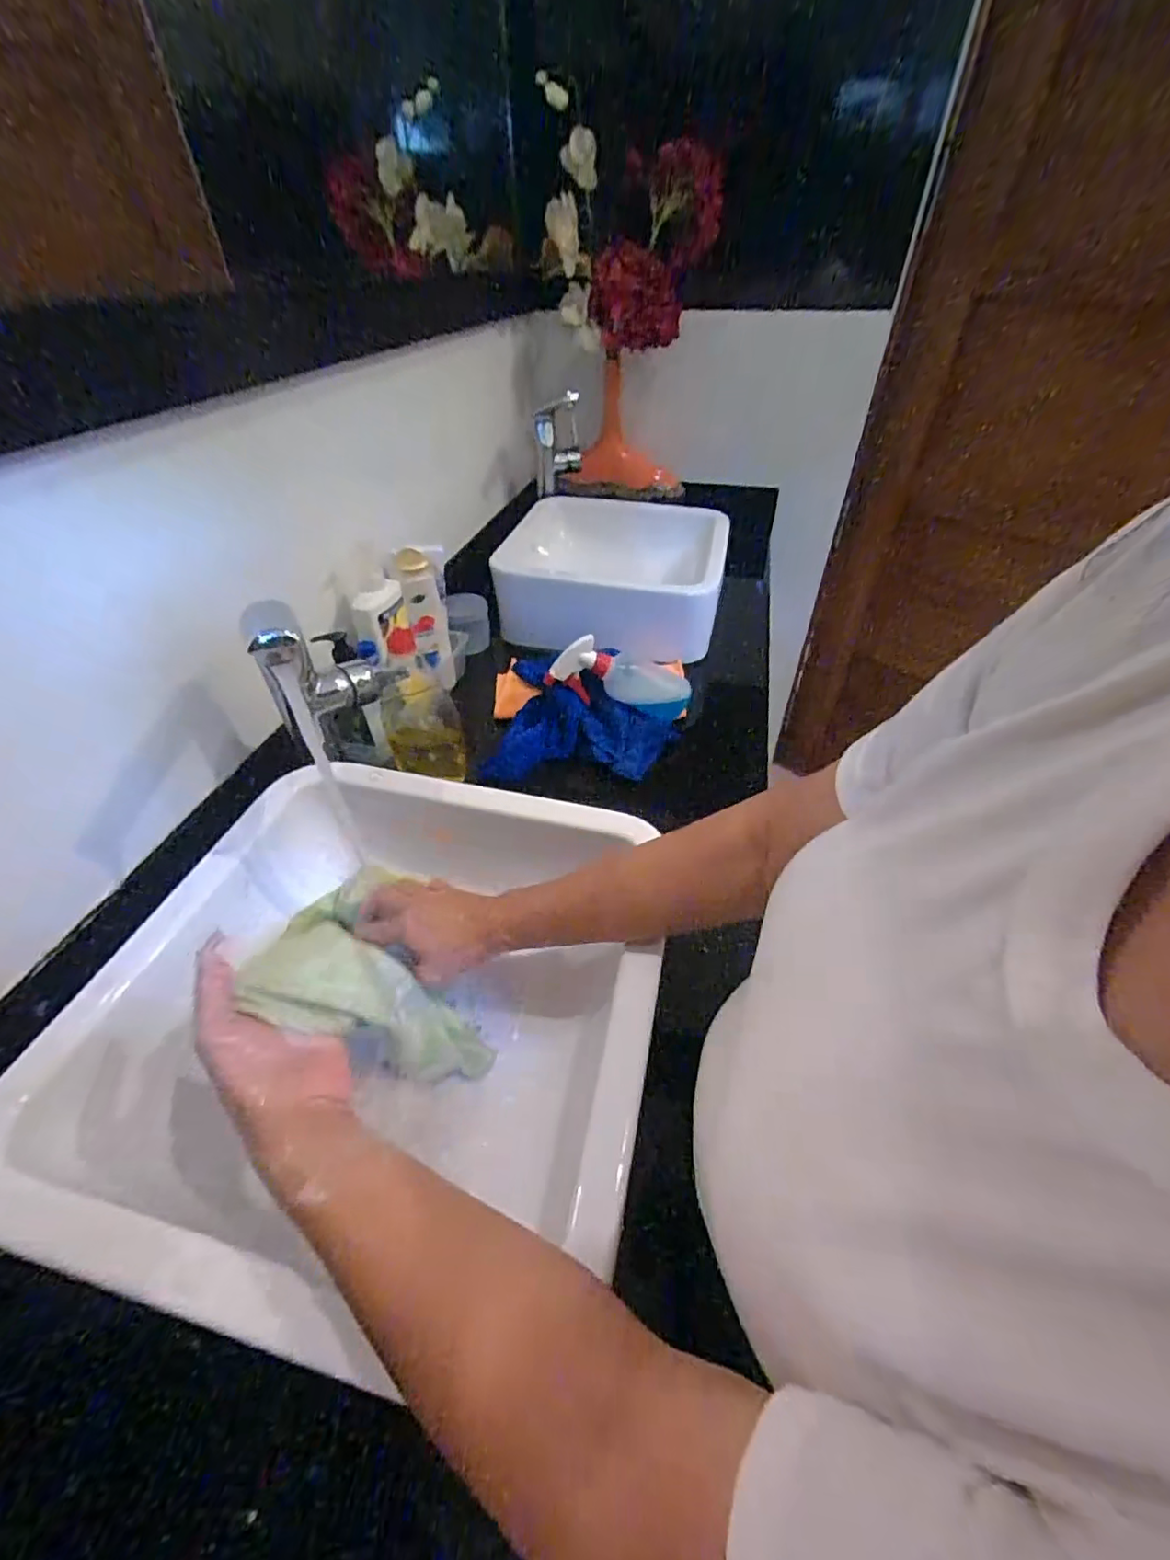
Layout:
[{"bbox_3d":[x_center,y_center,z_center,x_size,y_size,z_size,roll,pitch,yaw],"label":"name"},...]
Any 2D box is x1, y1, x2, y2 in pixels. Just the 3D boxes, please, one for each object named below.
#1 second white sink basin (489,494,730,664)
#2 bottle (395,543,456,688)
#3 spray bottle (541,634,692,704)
[{"bbox_3d":[0.058,-0.386,1.062,0.379,0.145,0.353,9,43,10],"label":"second white sink basin"},{"bbox_3d":[-0.231,-0.236,0.851,0.050,0.191,0.053,-7,43,-8],"label":"bottle"},{"bbox_3d":[0.052,-0.149,0.802,0.201,0.079,0.055,10,41,-15],"label":"spray bottle"}]

